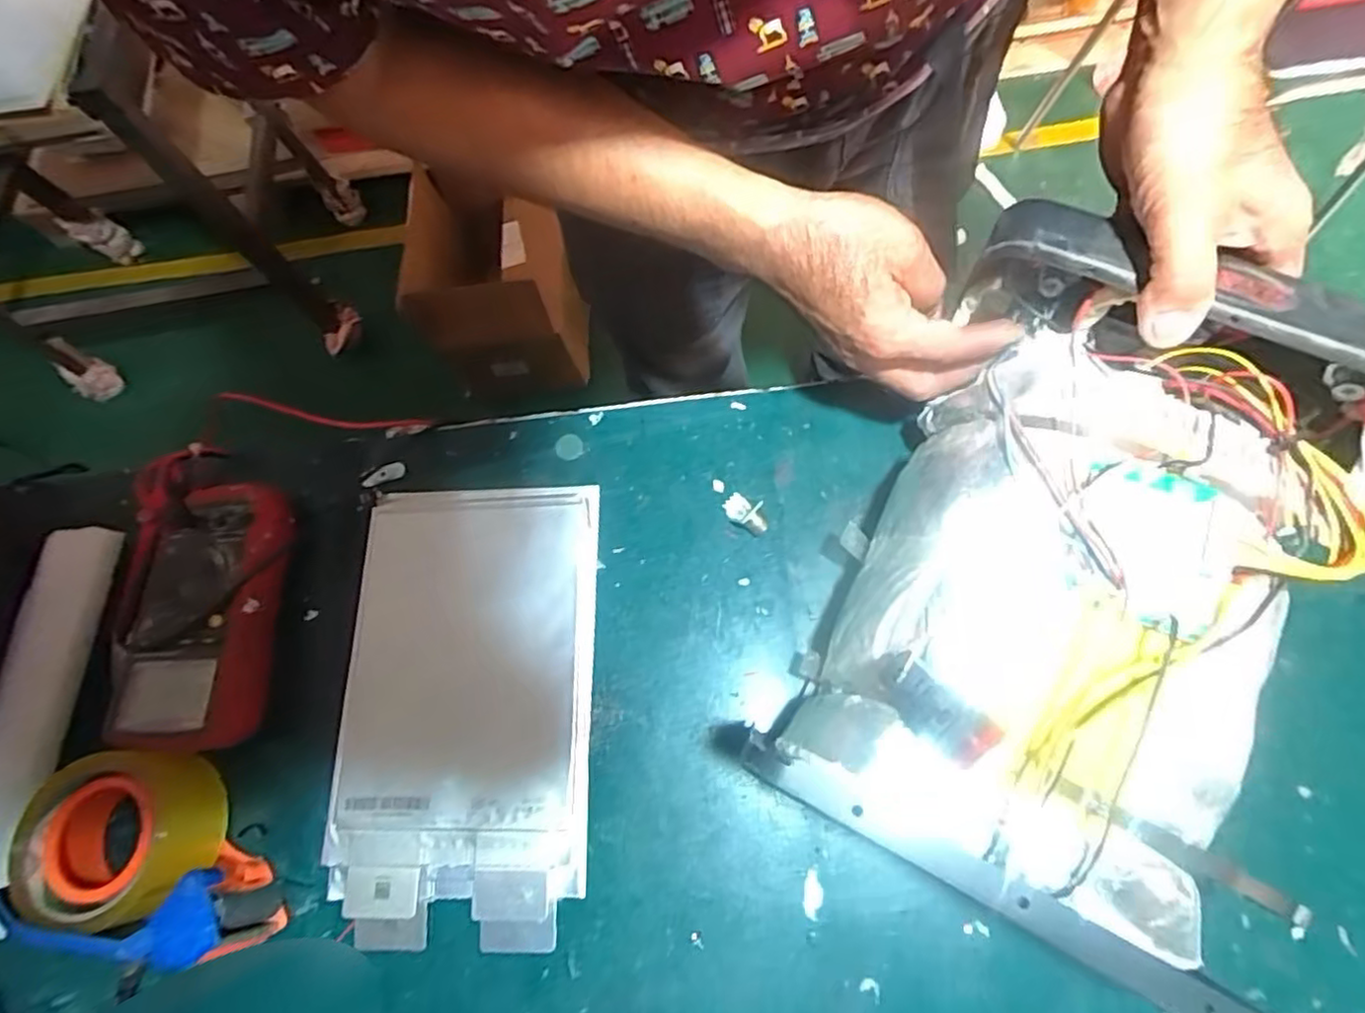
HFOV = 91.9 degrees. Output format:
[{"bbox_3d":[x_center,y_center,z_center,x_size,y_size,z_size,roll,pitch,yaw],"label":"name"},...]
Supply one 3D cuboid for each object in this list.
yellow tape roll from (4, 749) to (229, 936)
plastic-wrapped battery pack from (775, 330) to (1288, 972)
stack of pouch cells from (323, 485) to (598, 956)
[{"bbox_3d":[-0.325,0.195,0.391,0.083,0.064,0.091,-2,71,6],"label":"yellow tape roll"},{"bbox_3d":[0.186,0.050,0.329,0.186,0.098,0.245,27,76,15],"label":"plastic-wrapped battery pack"},{"bbox_3d":[-0.137,0.120,0.420,0.156,0.019,0.273,-2,70,4],"label":"stack of pouch cells"}]

